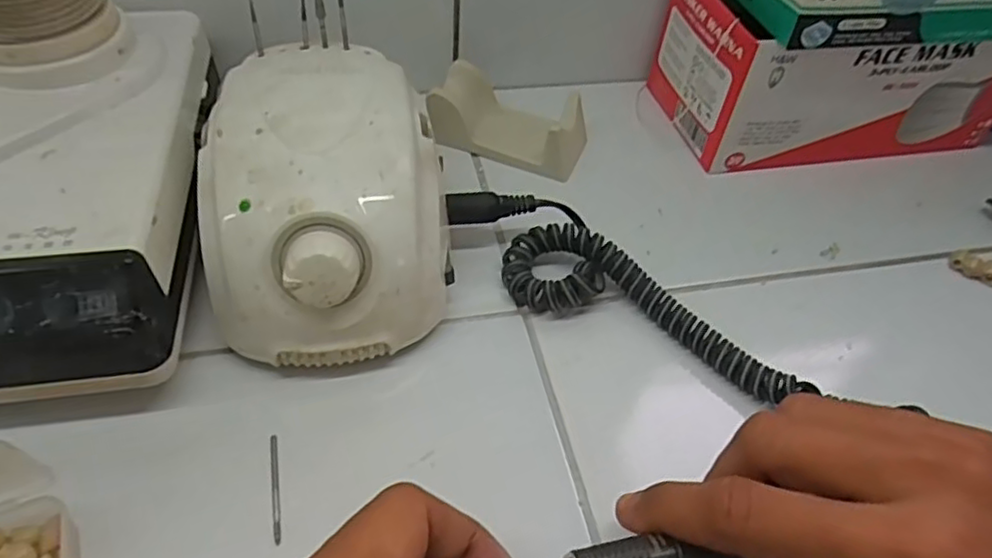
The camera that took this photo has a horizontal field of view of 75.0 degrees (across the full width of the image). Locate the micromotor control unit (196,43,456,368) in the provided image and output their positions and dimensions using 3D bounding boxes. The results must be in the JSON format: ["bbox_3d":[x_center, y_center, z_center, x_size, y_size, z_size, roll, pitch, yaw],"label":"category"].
[{"bbox_3d":[-0.073,-0.034,0.296,0.099,0.086,0.131,-4,48,-8],"label":"micromotor control unit"}]

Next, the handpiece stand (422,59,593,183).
[{"bbox_3d":[0.009,-0.094,0.390,0.091,0.034,0.054,17,49,11],"label":"handpiece stand"}]

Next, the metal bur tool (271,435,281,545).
[{"bbox_3d":[-0.085,0.079,0.248,0.004,0.004,0.044,-9,49,-12],"label":"metal bur tool"}]

